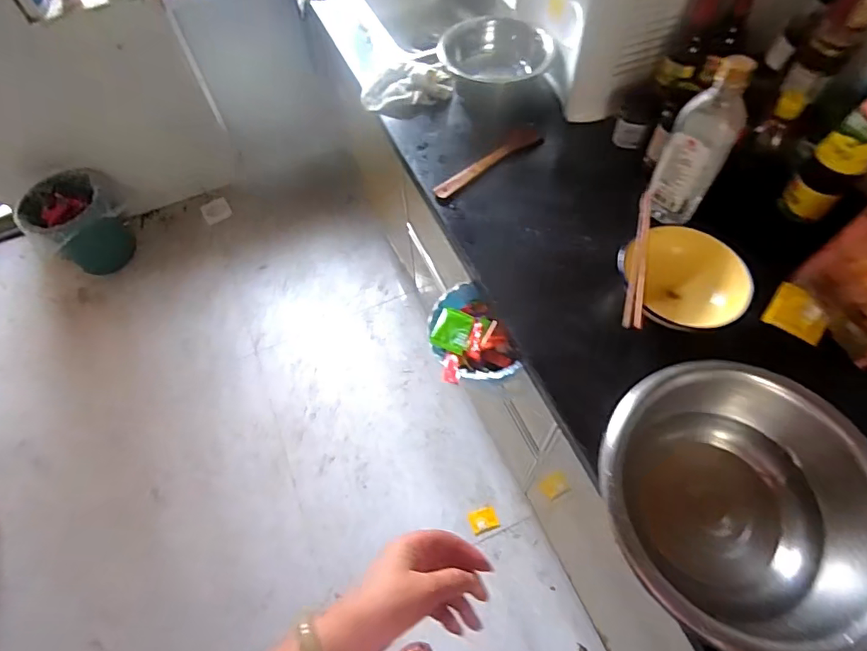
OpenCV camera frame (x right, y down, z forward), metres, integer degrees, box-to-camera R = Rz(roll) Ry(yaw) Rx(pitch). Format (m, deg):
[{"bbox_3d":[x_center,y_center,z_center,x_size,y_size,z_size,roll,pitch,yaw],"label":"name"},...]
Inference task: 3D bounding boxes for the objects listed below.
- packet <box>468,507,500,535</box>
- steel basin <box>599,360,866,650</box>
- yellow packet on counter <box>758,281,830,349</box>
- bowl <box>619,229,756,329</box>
[{"bbox_3d":[0.134,0.513,1.323,0.073,0.006,0.060,-14,71,-18],"label":"packet"},{"bbox_3d":[0.323,0.192,0.549,0.281,0.112,0.266,-1,60,2],"label":"steel basin"},{"bbox_3d":[0.527,-0.018,0.723,0.073,0.011,0.068,31,93,34],"label":"yellow packet on counter"},{"bbox_3d":[0.352,-0.049,0.727,0.159,0.093,0.173,-35,64,-16],"label":"bowl"}]

